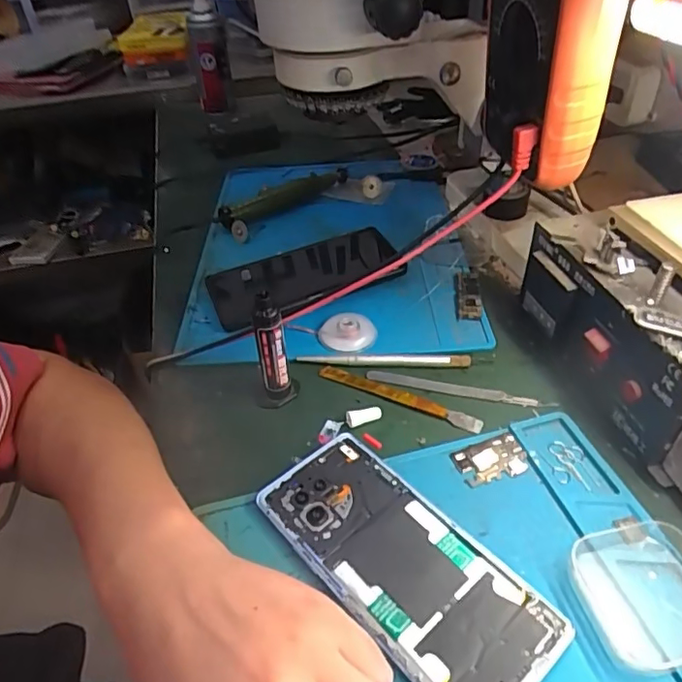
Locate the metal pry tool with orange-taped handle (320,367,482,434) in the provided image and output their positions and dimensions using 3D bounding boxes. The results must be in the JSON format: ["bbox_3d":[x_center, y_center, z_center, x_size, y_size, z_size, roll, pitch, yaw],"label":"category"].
[{"bbox_3d":[0.040,0.037,0.383,0.120,0.004,0.011,17,46,24],"label":"metal pry tool with orange-taped handle"}]

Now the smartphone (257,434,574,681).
[{"bbox_3d":[0.031,0.115,0.288,0.073,0.011,0.163,-31,47,-27],"label":"smartphone"}]

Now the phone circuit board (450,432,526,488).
[{"bbox_3d":[0.093,0.073,0.337,0.045,0.004,0.027,-17,42,-13],"label":"phone circuit board"}]

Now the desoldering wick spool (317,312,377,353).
[{"bbox_3d":[0.004,-0.007,0.434,0.042,0.011,0.042,-3,41,3],"label":"desoldering wick spool"}]

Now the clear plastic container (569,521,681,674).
[{"bbox_3d":[0.154,0.121,0.265,0.069,0.016,0.062,-11,41,-7],"label":"clear plastic container"}]

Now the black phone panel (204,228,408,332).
[{"bbox_3d":[-0.032,-0.060,0.489,0.167,0.016,0.074,-18,42,-14],"label":"black phone panel"}]

